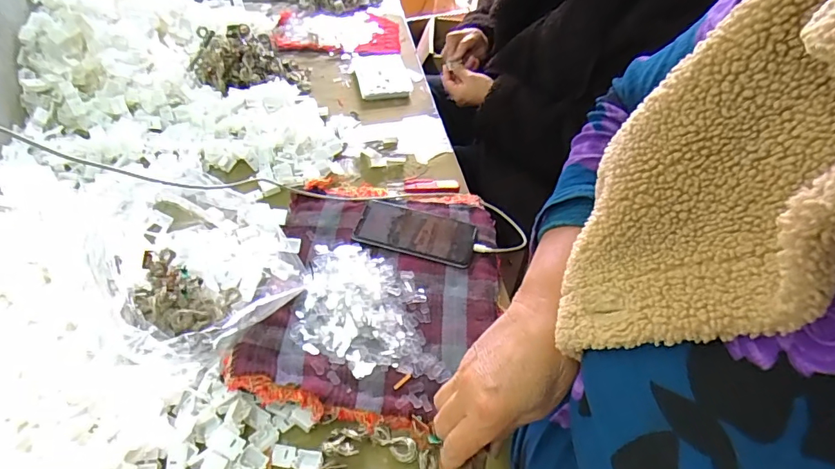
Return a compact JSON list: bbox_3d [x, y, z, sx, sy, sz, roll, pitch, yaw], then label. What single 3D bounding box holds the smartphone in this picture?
[{"bbox_3d":[-0.002,-0.005,0.648,0.160,0.013,0.077,15,50,10],"label":"smartphone"}]

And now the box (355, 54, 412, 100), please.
[{"bbox_3d":[-0.068,-0.313,0.936,0.100,0.019,0.148,-8,50,-10],"label":"box"}]

